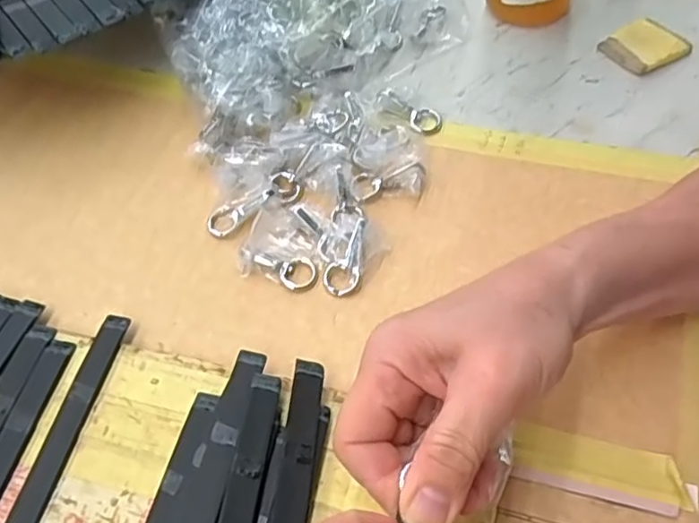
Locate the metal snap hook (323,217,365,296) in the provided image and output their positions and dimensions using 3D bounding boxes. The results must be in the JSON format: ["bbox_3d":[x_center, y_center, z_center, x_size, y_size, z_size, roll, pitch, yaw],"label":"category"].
[{"bbox_3d":[0.000,-0.003,0.373,0.021,0.005,0.048,19,84,17],"label":"metal snap hook"}]

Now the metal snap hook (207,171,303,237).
[{"bbox_3d":[-0.061,-0.037,0.404,0.065,0.018,0.021,-35,60,-18],"label":"metal snap hook"}]

